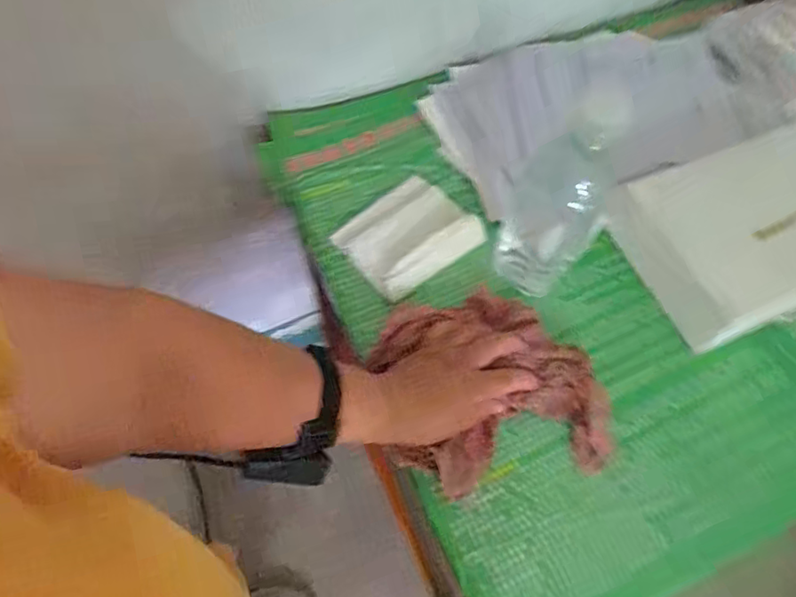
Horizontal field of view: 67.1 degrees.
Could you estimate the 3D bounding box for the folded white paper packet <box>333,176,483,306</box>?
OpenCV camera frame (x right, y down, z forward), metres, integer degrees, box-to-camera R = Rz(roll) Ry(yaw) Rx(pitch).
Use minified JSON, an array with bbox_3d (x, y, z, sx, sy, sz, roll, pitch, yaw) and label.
[{"bbox_3d":[0.011,-0.072,0.639,0.129,0.026,0.112,-37,70,-19],"label":"folded white paper packet"}]

